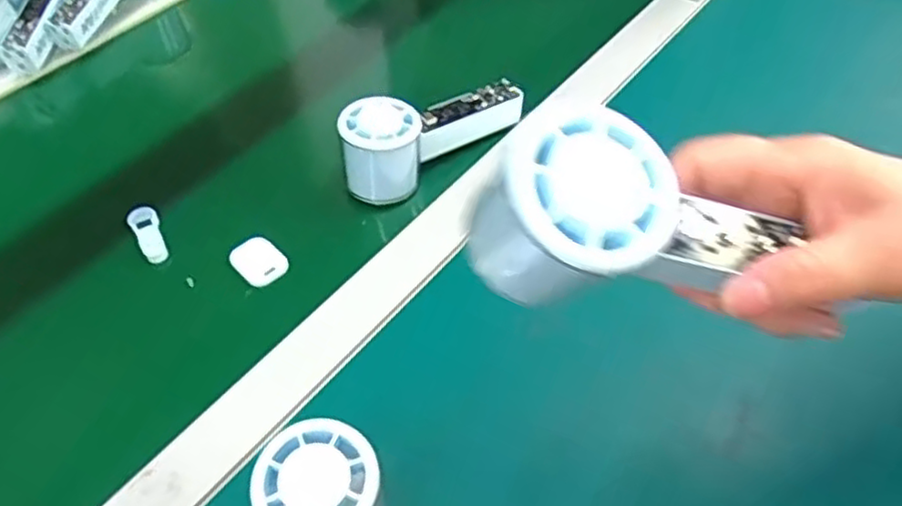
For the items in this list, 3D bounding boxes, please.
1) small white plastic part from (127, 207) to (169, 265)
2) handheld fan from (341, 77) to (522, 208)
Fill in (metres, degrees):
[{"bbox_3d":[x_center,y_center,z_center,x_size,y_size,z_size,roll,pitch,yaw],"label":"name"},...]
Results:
[{"bbox_3d":[-0.215,-0.014,0.507,0.020,0.013,0.049,-30,53,-21],"label":"small white plastic part"},{"bbox_3d":[-0.014,-0.097,0.532,0.149,0.061,0.047,-33,54,-23],"label":"handheld fan"}]

